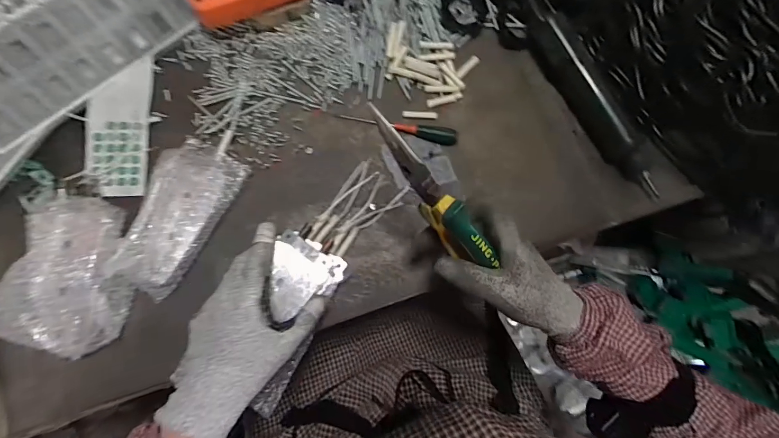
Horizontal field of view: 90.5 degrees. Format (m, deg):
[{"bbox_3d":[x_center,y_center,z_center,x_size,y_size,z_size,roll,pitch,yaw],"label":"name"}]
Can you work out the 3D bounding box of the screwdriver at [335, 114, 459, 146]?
[{"bbox_3d":[0.011,-0.109,0.456,0.144,0.015,0.018,10,80,-2],"label":"screwdriver"}]

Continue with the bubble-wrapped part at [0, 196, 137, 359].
[{"bbox_3d":[-0.318,0.053,0.388,0.103,0.049,0.152,7,81,-3],"label":"bubble-wrapped part"}]

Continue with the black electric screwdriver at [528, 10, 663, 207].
[{"bbox_3d":[0.248,-0.137,0.463,0.040,0.033,0.246,-29,83,-8],"label":"black electric screwdriver"}]

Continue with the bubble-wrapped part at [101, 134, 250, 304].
[{"bbox_3d":[-0.229,-0.006,0.406,0.083,0.061,0.167,28,81,1],"label":"bubble-wrapped part"}]

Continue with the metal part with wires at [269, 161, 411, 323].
[{"bbox_3d":[-0.063,0.020,0.409,0.070,0.034,0.182,36,62,0],"label":"metal part with wires"}]

